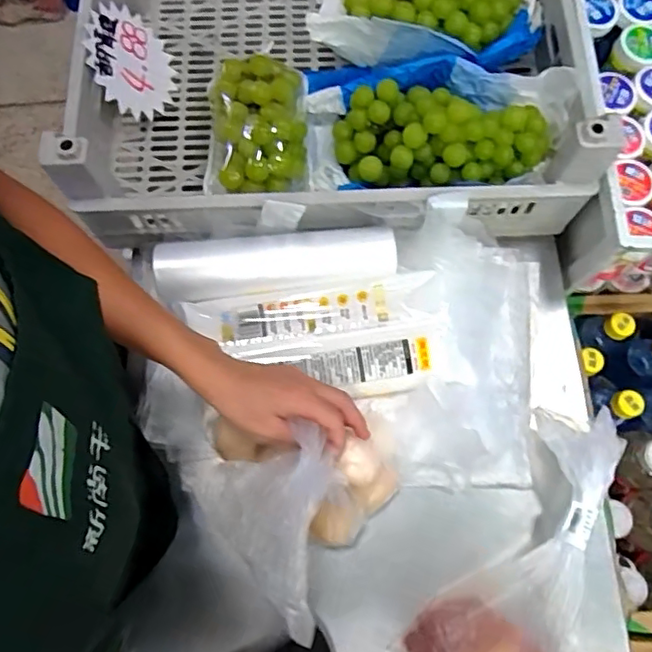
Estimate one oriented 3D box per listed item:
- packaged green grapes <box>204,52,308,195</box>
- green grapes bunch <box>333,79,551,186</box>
[{"bbox_3d":[-0.081,-0.219,0.656,0.116,0.057,0.178,2,71,2],"label":"packaged green grapes"},{"bbox_3d":[0.124,-0.212,0.643,0.230,0.075,0.111,12,72,5],"label":"green grapes bunch"}]

